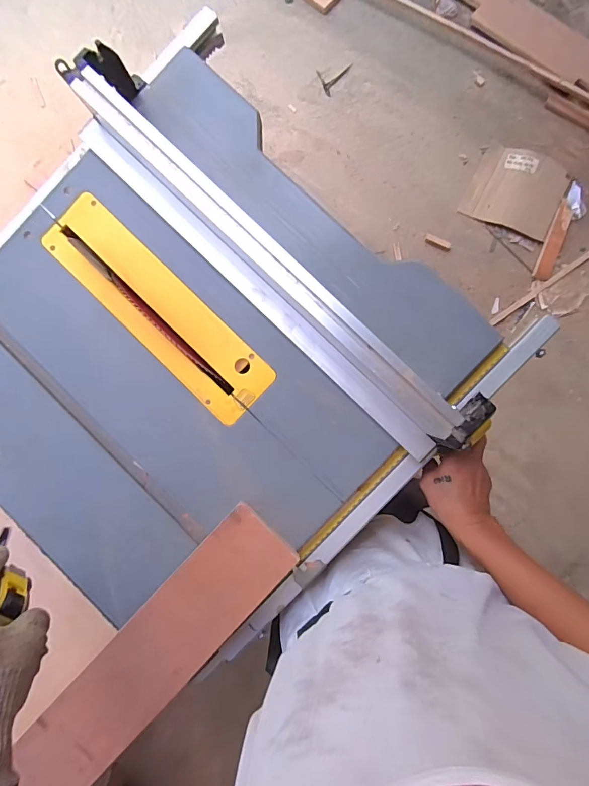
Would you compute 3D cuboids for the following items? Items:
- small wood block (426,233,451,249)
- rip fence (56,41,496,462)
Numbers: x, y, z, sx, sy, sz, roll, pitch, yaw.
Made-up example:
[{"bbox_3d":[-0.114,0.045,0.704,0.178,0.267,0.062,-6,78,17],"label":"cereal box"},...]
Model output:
[{"bbox_3d":[0.458,-0.484,1.236,0.085,0.010,0.022,32,92,18],"label":"small wood block"},{"bbox_3d":[-0.025,-0.144,0.438,0.574,0.093,0.094,45,93,2],"label":"rip fence"}]

